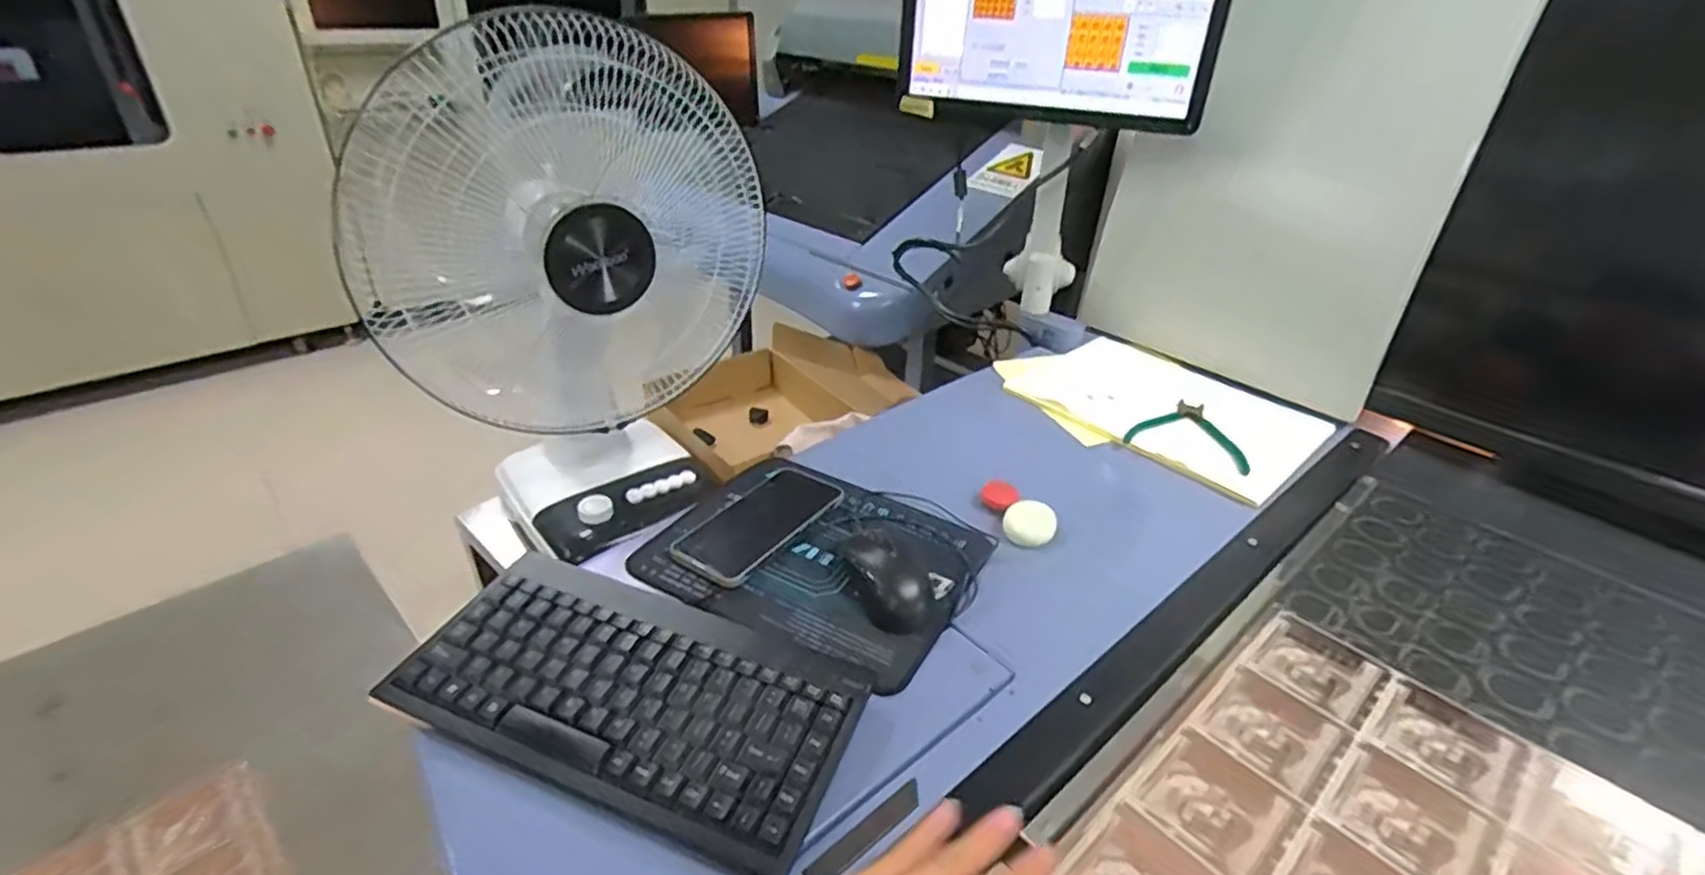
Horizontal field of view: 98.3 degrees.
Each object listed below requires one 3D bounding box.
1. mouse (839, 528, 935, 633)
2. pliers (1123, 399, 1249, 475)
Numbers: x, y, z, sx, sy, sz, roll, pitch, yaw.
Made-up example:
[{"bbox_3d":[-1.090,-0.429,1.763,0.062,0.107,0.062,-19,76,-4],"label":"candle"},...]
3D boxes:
[{"bbox_3d":[0.032,0.112,0.590,0.052,0.033,0.091,-10,34,-19],"label":"mouse"},{"bbox_3d":[0.381,-0.008,0.832,0.123,0.013,0.122,17,35,22],"label":"pliers"}]

